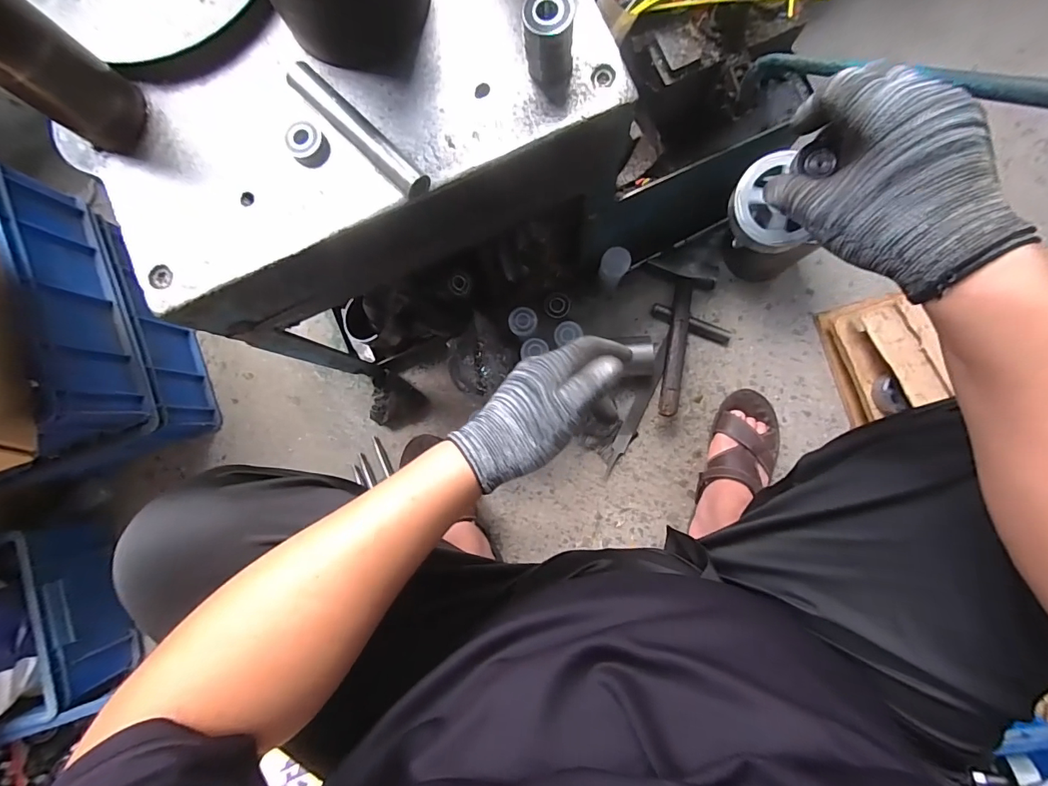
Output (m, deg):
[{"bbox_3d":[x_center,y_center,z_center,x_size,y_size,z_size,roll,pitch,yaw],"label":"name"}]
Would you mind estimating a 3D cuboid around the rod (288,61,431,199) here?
[{"bbox_3d":[-0.139,-0.219,0.375,0.146,0.025,0.023,43,89,5],"label":"rod"}]

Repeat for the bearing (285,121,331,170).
[{"bbox_3d":[-0.186,-0.214,0.383,0.031,0.014,0.033,0,86,3],"label":"bearing"}]

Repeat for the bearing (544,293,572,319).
[{"bbox_3d":[0.060,-0.156,0.793,0.046,0.010,0.043,3,86,4],"label":"bearing"}]

